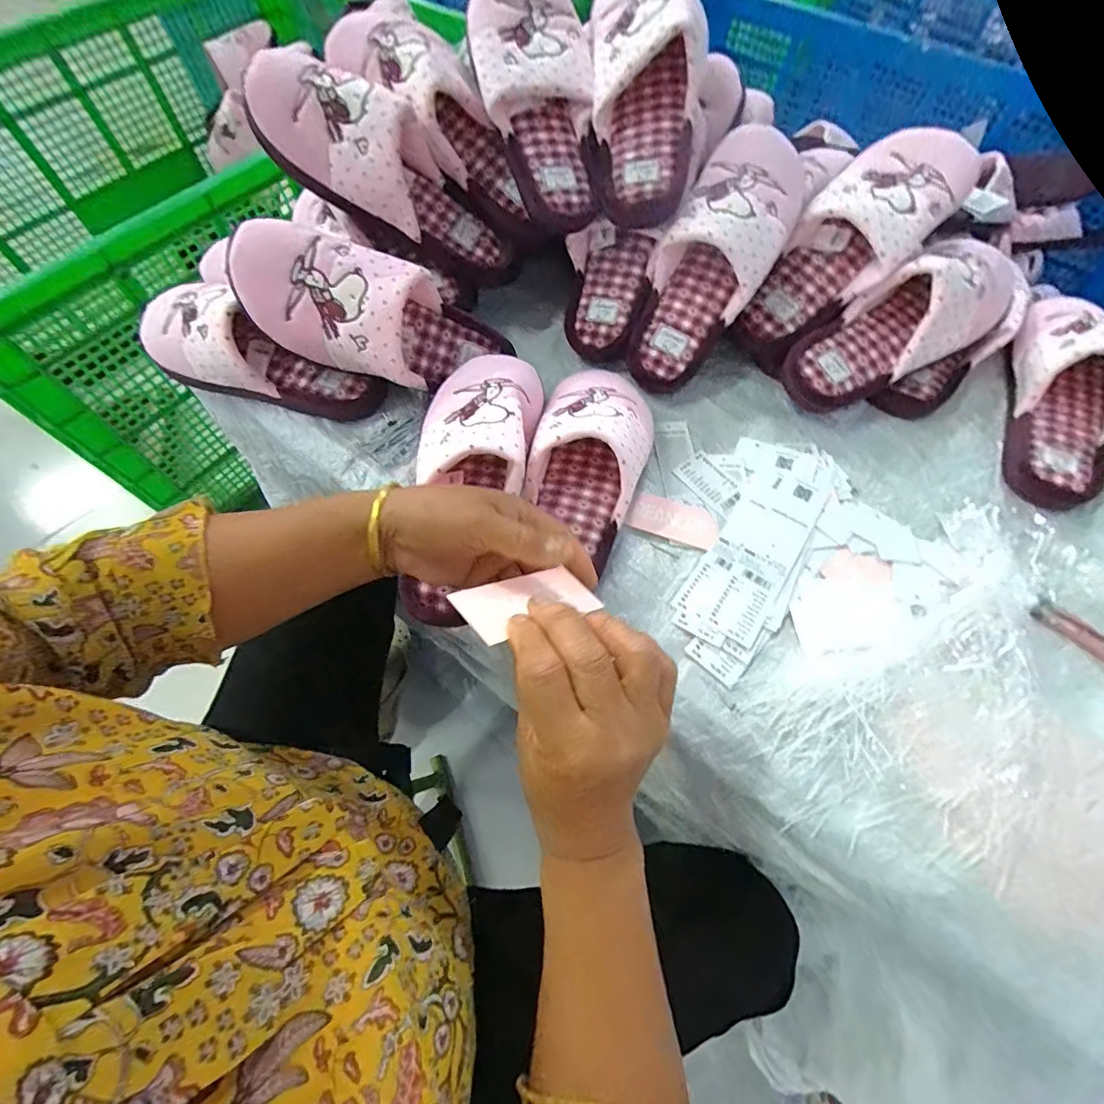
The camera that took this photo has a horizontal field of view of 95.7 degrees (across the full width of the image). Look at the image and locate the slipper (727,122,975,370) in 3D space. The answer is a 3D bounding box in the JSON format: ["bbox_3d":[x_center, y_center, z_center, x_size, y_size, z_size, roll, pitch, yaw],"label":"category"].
[{"bbox_3d":[0.295,-0.313,0.499,0.261,0.066,0.113,-46,69,17],"label":"slipper"}]

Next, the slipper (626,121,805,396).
[{"bbox_3d":[0.160,-0.292,0.494,0.107,0.080,0.268,30,103,13],"label":"slipper"}]

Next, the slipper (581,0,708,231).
[{"bbox_3d":[0.088,-0.436,0.470,0.104,0.082,0.238,-1,95,-2],"label":"slipper"}]

